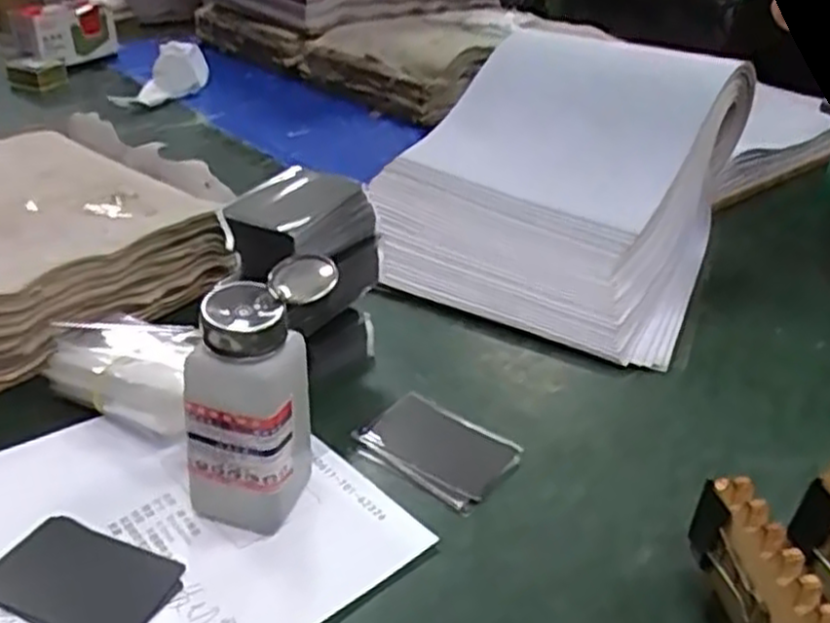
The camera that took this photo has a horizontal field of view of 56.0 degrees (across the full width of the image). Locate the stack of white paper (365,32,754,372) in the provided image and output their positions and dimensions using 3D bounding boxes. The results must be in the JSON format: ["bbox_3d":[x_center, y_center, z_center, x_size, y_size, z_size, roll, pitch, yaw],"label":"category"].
[{"bbox_3d":[0.129,-0.133,0.704,0.290,0.158,0.345,15,34,17],"label":"stack of white paper"}]

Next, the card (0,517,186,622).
[{"bbox_3d":[-0.167,0.134,0.391,0.089,0.005,0.054,13,34,18],"label":"card"}]

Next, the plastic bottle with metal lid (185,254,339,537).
[{"bbox_3d":[-0.083,0.046,0.410,0.056,0.138,0.074,23,37,27],"label":"plastic bottle with metal lid"}]

